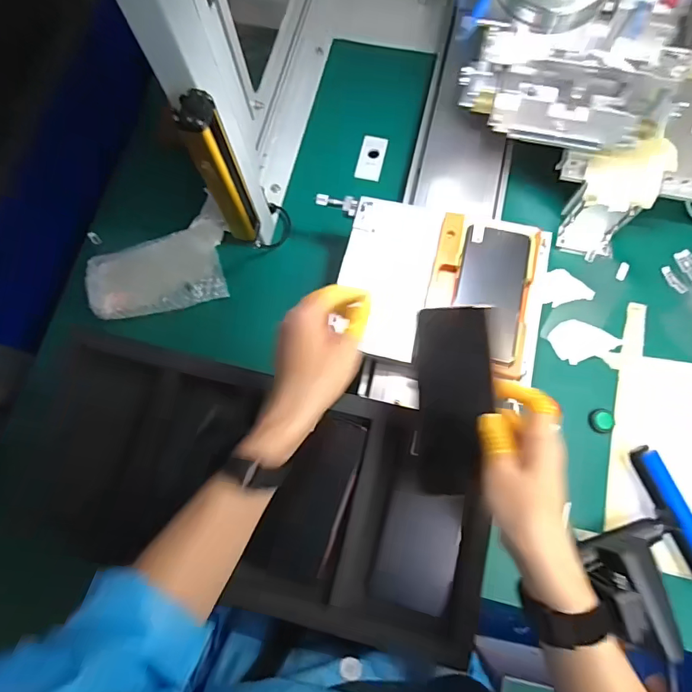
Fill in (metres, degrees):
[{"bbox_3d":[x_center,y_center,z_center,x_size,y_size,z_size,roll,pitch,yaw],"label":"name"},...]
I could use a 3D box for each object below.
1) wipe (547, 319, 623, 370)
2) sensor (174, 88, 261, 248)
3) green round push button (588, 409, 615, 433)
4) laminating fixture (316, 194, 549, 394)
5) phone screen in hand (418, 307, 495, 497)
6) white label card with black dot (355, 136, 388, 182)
[{"bbox_3d":[0.336,-0.003,0.634,0.099,0.014,0.060,10,76,5],"label":"wipe"},{"bbox_3d":[-0.122,-0.168,0.458,0.030,0.204,0.033,1,75,2],"label":"sensor"},{"bbox_3d":[0.342,0.100,0.605,0.029,0.010,0.031,-1,75,2],"label":"green round push button"},{"bbox_3d":[0.093,-0.073,0.536,0.278,0.039,0.209,10,76,5],"label":"laminating fixture"},{"bbox_3d":[0.094,0.046,0.391,0.062,0.006,0.157,-1,81,16],"label":"phone screen in hand"},{"bbox_3d":[0.041,-0.300,0.724,0.040,0.008,0.074,14,82,-1],"label":"white label card with black dot"}]

